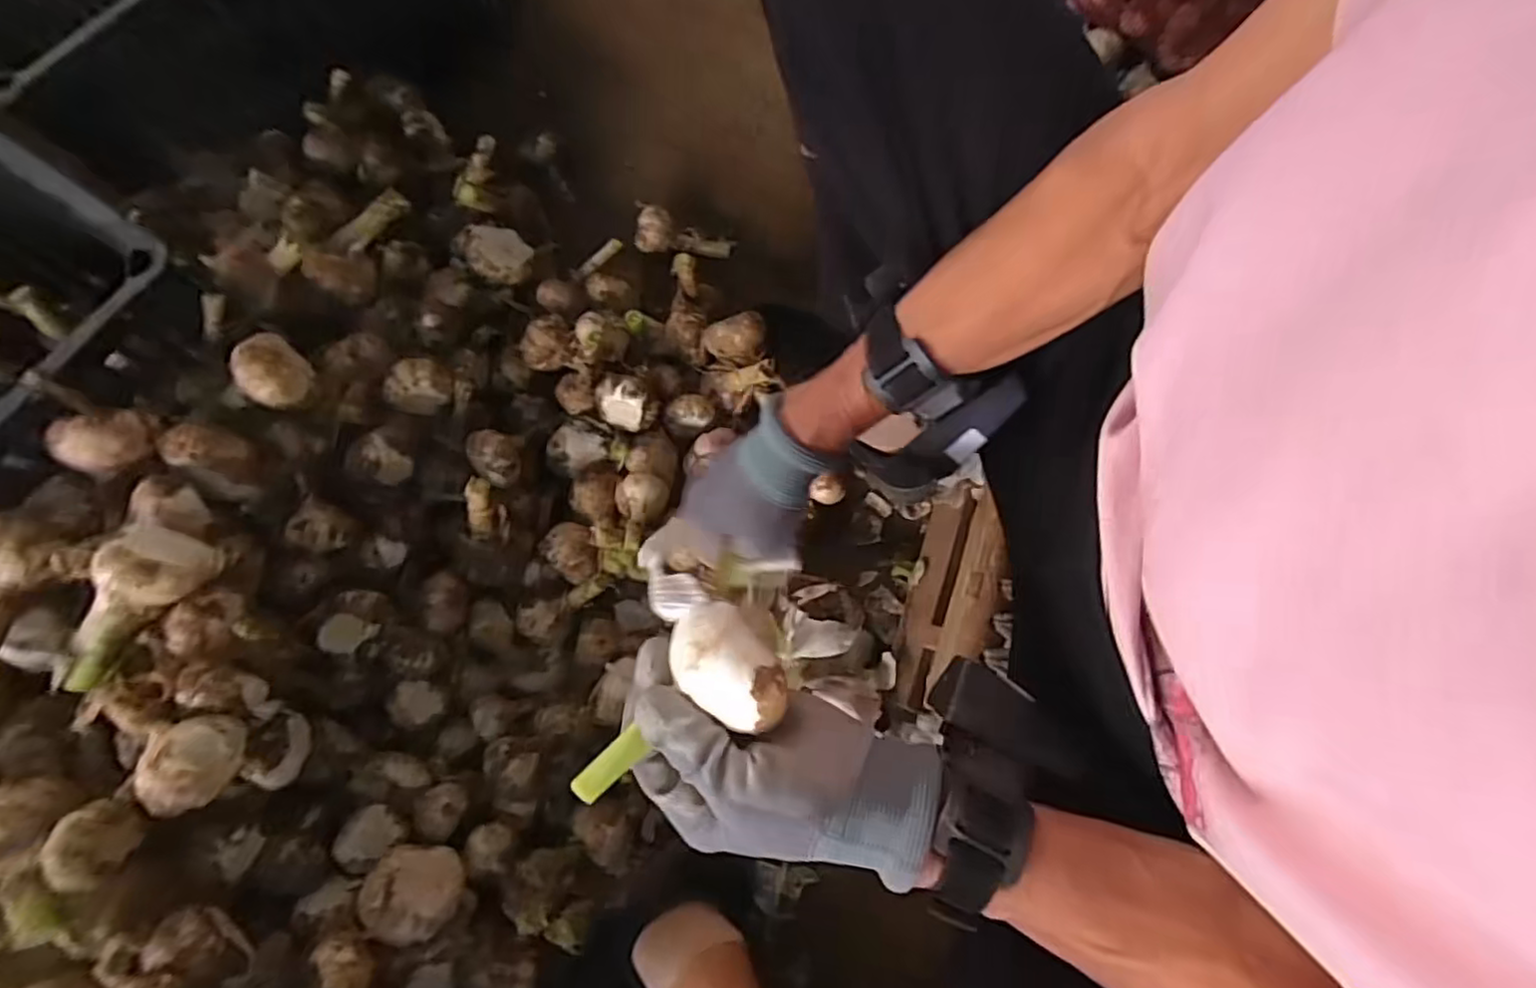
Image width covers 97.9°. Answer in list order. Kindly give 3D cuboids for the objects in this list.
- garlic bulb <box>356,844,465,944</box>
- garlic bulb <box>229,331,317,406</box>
[{"bbox_3d":[-0.250,0.280,0.471,0.047,0.058,0.053,-3,74,0],"label":"garlic bulb"},{"bbox_3d":[-0.372,-0.092,0.499,0.039,0.036,0.049,-40,78,-10],"label":"garlic bulb"}]

